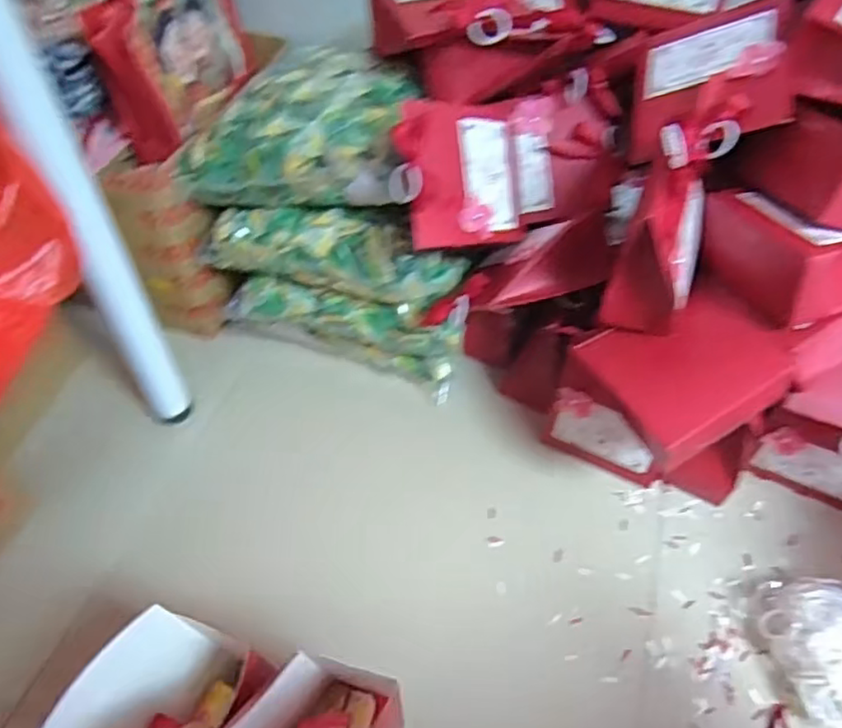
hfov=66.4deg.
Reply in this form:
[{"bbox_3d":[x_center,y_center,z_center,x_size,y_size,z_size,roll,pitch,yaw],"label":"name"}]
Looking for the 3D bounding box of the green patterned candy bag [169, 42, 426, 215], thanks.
[{"bbox_3d":[-0.135,-0.280,0.782,0.276,0.105,0.234,12,51,9],"label":"green patterned candy bag"}]

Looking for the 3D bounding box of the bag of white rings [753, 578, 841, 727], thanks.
[{"bbox_3d":[0.422,0.294,0.662,0.111,0.061,0.146,-7,50,-6],"label":"bag of white rings"}]

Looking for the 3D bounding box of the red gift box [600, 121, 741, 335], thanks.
[{"bbox_3d":[0.251,-0.136,0.645,0.082,0.188,0.150,21,53,16],"label":"red gift box"}]

